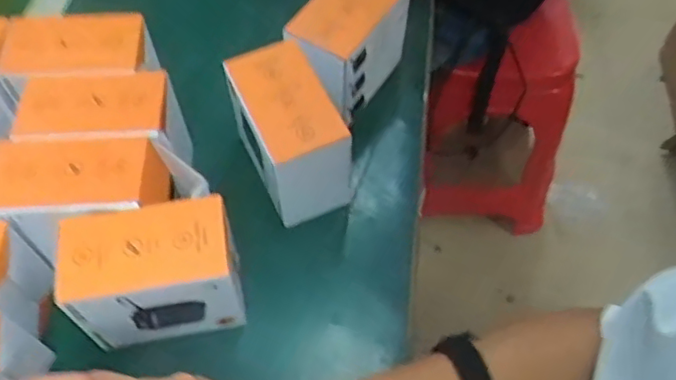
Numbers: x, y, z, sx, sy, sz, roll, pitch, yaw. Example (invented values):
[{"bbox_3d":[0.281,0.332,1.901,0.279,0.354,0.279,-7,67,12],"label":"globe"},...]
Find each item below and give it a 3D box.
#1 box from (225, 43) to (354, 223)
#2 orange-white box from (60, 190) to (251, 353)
[{"bbox_3d":[-0.040,-0.041,0.513,0.073,0.104,0.123,-22,60,-14],"label":"box"},{"bbox_3d":[-0.129,0.065,0.447,0.114,0.099,0.075,-11,58,-7],"label":"orange-white box"}]

